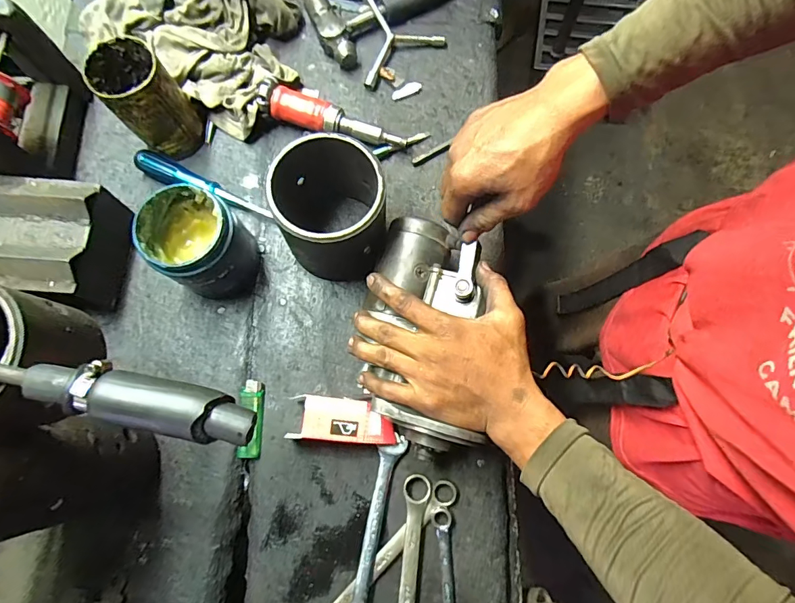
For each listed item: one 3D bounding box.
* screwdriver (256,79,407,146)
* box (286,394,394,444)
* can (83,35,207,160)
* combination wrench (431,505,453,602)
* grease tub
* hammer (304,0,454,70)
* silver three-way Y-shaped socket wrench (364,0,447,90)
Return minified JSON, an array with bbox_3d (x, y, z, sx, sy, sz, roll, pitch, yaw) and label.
[{"bbox_3d":[-0.077,-0.224,0.532,0.177,0.041,0.047,16,77,5],"label":"screwdriver"},{"bbox_3d":[-0.057,0.120,0.453,0.108,0.040,0.046,4,76,3],"label":"box"},{"bbox_3d":[-0.277,-0.225,0.495,0.071,0.109,0.083,-38,78,-7],"label":"can"},{"bbox_3d":[0.048,0.279,0.428,0.024,0.011,0.145,-5,76,0],"label":"combination wrench"},{"bbox_3d":[-0.202,-0.060,0.459,0.088,0.100,0.093,0,76,1],"label":"grease tub"},{"bbox_3d":[-0.001,-0.402,0.574,0.241,0.032,0.097,-34,78,-6],"label":"hammer"},{"bbox_3d":[0.005,-0.343,0.555,0.108,0.042,0.121,-9,76,-1],"label":"silver three-way Y-shaped socket wrench"}]

